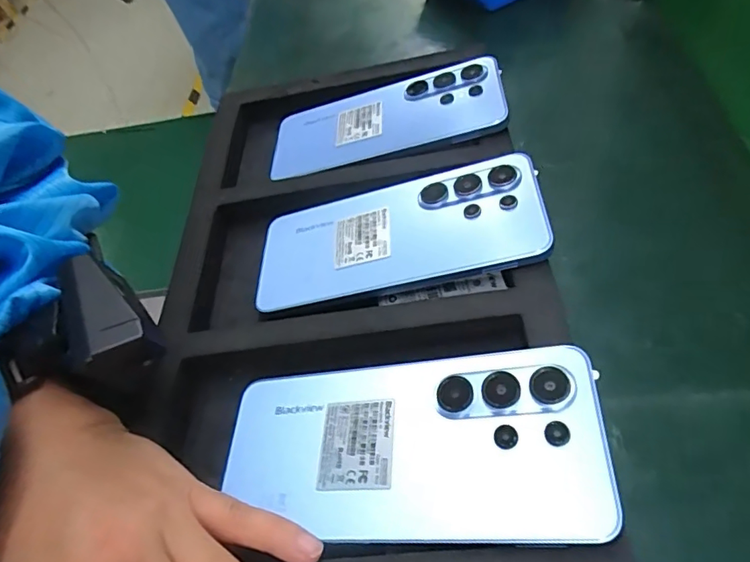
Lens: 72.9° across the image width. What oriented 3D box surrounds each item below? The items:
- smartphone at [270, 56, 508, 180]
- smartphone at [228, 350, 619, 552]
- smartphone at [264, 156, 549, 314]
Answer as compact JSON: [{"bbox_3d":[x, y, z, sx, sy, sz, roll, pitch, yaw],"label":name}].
[{"bbox_3d":[0.005,-0.113,0.362,0.167,0.010,0.078,-9,52,16],"label":"smartphone"},{"bbox_3d":[0.010,0.070,0.221,0.165,0.006,0.077,-6,51,21],"label":"smartphone"},{"bbox_3d":[0.011,-0.028,0.296,0.164,0.008,0.080,-13,51,14],"label":"smartphone"}]

